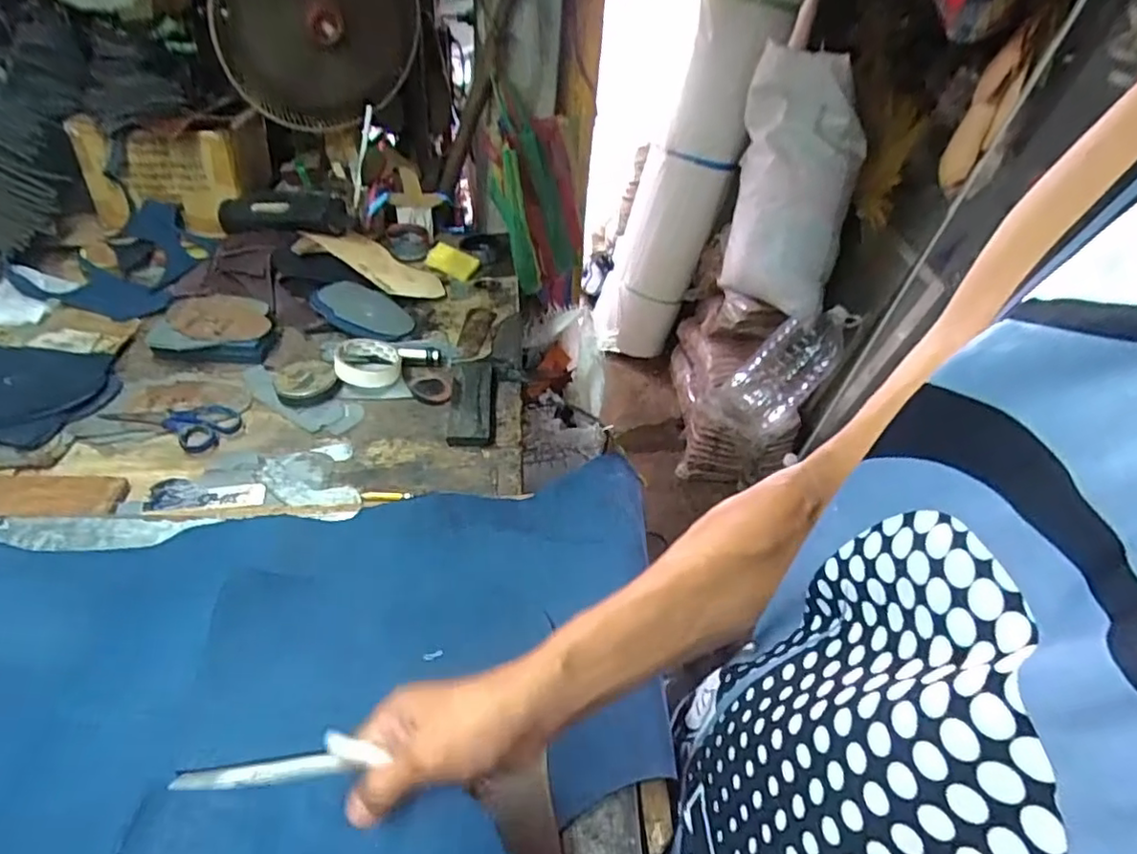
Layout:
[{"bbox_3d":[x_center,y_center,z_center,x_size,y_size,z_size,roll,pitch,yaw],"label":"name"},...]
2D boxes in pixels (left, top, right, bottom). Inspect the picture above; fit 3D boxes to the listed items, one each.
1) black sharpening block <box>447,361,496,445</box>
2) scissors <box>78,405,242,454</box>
[{"bbox_3d":[-0.125,-0.042,0.797,0.057,0.025,0.171,0,42,-7],"label":"black sharpening block"},{"bbox_3d":[-0.491,-0.004,0.750,0.172,0.018,0.071,7,41,1],"label":"scissors"}]

